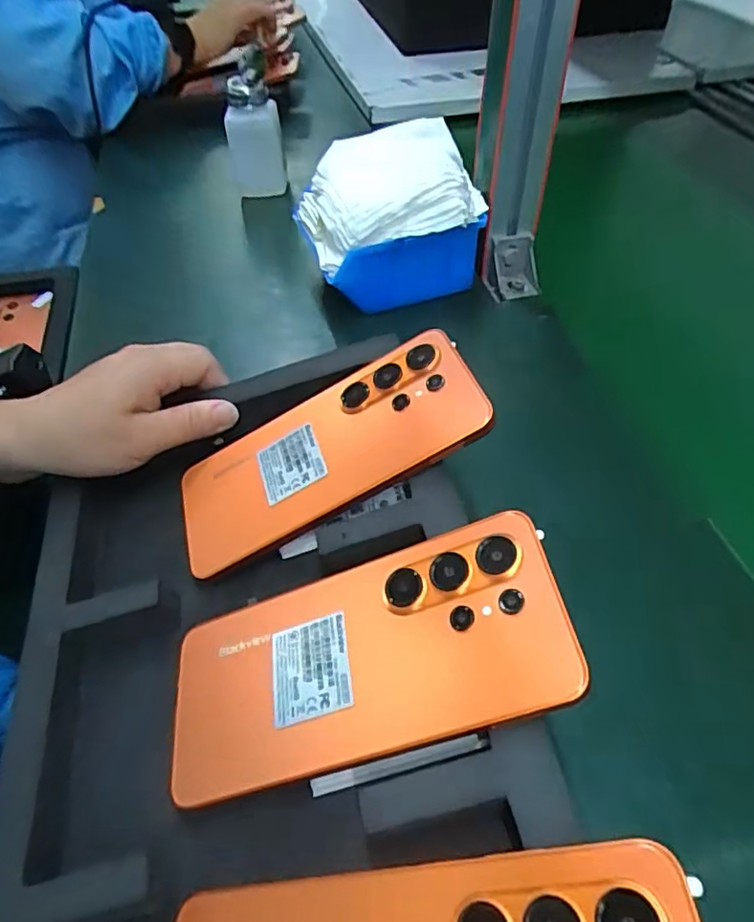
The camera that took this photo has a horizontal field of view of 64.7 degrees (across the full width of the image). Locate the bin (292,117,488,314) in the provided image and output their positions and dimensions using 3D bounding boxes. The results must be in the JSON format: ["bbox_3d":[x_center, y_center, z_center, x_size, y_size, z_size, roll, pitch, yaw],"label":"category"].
[{"bbox_3d":[0.007,-0.197,0.477,0.132,0.096,0.118,-13,50,-10],"label":"bin"}]

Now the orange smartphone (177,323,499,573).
[{"bbox_3d":[-0.028,-0.005,0.308,0.167,0.009,0.076,-28,50,9],"label":"orange smartphone"}]

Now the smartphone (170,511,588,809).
[{"bbox_3d":[-0.010,0.079,0.238,0.165,0.005,0.075,-22,50,13],"label":"smartphone"}]

